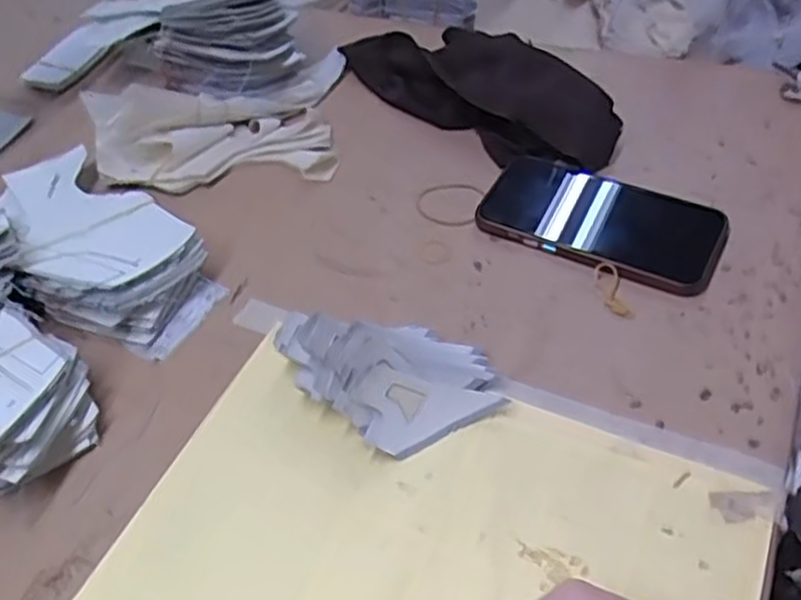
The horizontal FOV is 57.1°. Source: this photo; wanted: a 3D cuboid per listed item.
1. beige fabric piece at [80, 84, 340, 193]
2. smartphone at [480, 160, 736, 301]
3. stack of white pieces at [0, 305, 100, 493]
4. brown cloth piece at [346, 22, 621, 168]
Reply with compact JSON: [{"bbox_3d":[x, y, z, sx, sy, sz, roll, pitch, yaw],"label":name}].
[{"bbox_3d":[-0.154,-0.135,0.596,0.194,0.055,0.081,-7,49,1],"label":"beige fabric piece"},{"bbox_3d":[0.142,-0.057,0.521,0.161,0.017,0.083,22,55,23],"label":"smartphone"},{"bbox_3d":[-0.240,0.061,0.444,0.113,0.051,0.100,20,55,22],"label":"stack of white pieces"},{"bbox_3d":[0.064,-0.186,0.622,0.099,0.042,0.267,-38,56,-24],"label":"brown cloth piece"}]

